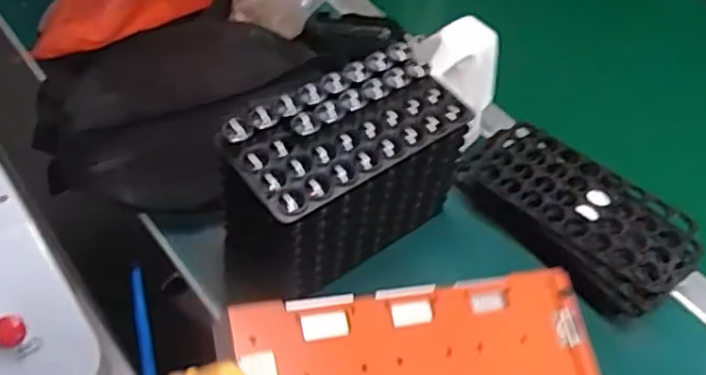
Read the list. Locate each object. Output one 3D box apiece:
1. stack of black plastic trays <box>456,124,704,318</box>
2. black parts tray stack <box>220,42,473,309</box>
[{"bbox_3d":[0.204,0.024,0.646,0.231,0.046,0.124,39,60,23],"label":"stack of black plastic trays"},{"bbox_3d":[-0.005,-0.013,0.582,0.192,0.146,0.094,-30,60,-24],"label":"black parts tray stack"}]

